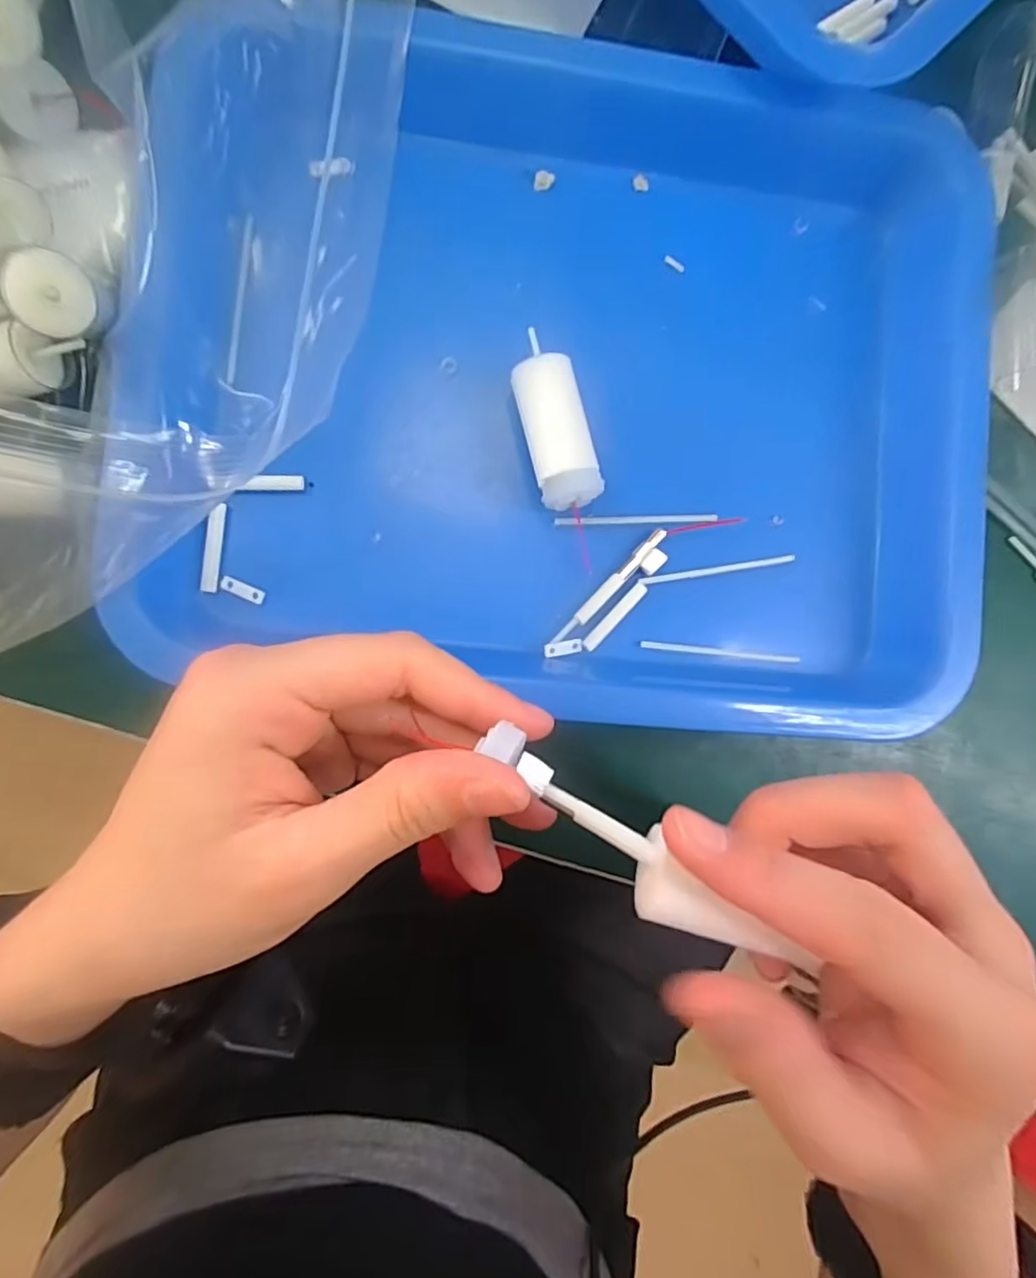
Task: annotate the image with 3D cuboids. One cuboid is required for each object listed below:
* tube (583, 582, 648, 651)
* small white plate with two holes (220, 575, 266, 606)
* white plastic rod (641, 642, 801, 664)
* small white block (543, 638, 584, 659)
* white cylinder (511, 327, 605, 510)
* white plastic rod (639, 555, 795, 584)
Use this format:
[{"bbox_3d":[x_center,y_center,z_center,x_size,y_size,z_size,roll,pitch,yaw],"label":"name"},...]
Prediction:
[{"bbox_3d":[0.035,-0.008,0.221,0.006,0.004,0.031,43,83,-3],"label":"tube"},{"bbox_3d":[-0.093,-0.017,0.209,0.014,0.004,0.006,23,84,-5],"label":"small white plate with two holes"},{"bbox_3d":[0.074,0.005,0.226,0.059,0.004,0.004,6,87,-7],"label":"white plastic rod"},{"bbox_3d":[0.016,0.003,0.219,0.014,0.004,0.005,-12,88,-8],"label":"small white block"},{"bbox_3d":[0.012,-0.073,0.218,0.022,0.020,0.055,-15,88,-8],"label":"white cylinder"},{"bbox_3d":[0.074,-0.025,0.227,0.059,0.004,0.004,-9,89,-7],"label":"white plastic rod"}]

